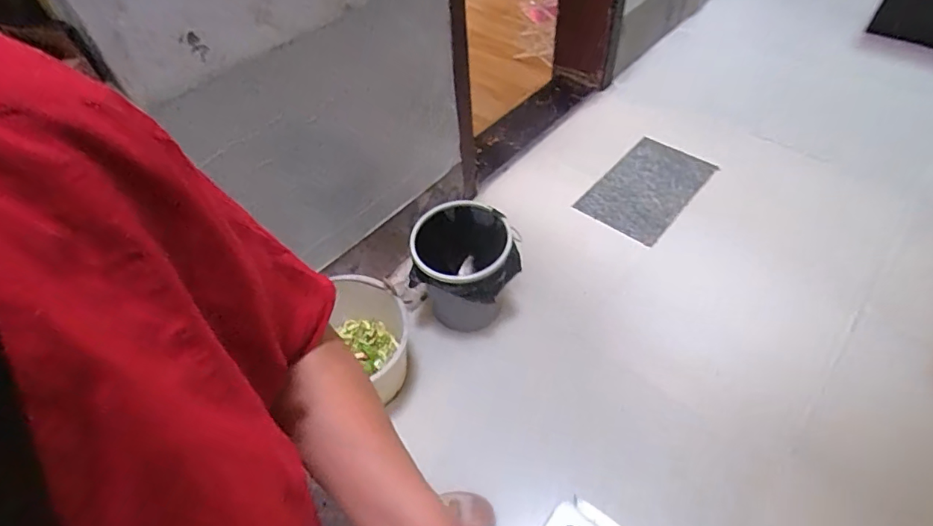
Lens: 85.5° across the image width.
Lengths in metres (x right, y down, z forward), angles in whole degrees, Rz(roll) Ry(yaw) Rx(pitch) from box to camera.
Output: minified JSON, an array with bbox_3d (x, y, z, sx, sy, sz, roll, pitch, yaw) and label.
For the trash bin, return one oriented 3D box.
[{"bbox_3d":[-0.001,0.051,1.453,0.292,0.388,0.244,3,52,7],"label":"trash bin"}]

